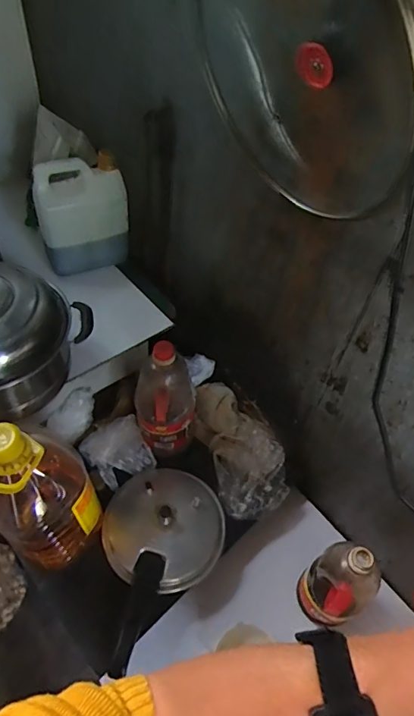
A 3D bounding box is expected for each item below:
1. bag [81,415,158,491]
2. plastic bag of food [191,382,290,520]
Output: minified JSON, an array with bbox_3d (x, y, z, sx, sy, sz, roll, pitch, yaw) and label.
[{"bbox_3d":[-0.182,0.183,0.898,0.117,0.049,0.121,-23,57,-22],"label":"bag"},{"bbox_3d":[0.068,0.180,0.930,0.147,0.073,0.272,-14,55,-16],"label":"plastic bag of food"}]

